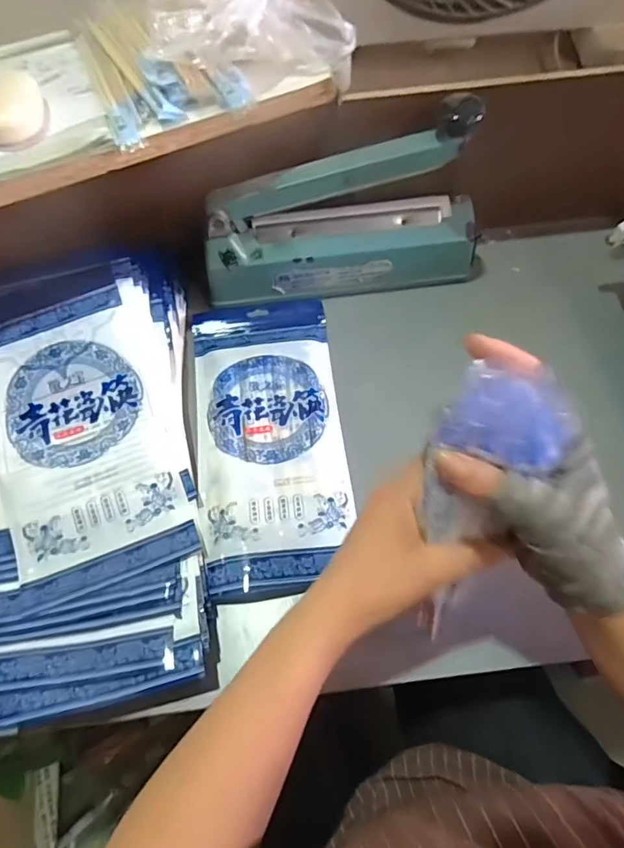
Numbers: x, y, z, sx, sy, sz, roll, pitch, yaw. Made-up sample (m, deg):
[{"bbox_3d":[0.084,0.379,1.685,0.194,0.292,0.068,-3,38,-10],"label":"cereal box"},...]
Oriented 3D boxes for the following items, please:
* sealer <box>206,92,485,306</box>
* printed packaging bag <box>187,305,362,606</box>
[{"bbox_3d":[0.033,-0.217,0.536,0.299,0.161,0.064,-7,60,-2],"label":"sealer"},{"bbox_3d":[-0.043,0.002,0.499,0.143,0.018,0.314,-6,60,-2],"label":"printed packaging bag"}]

